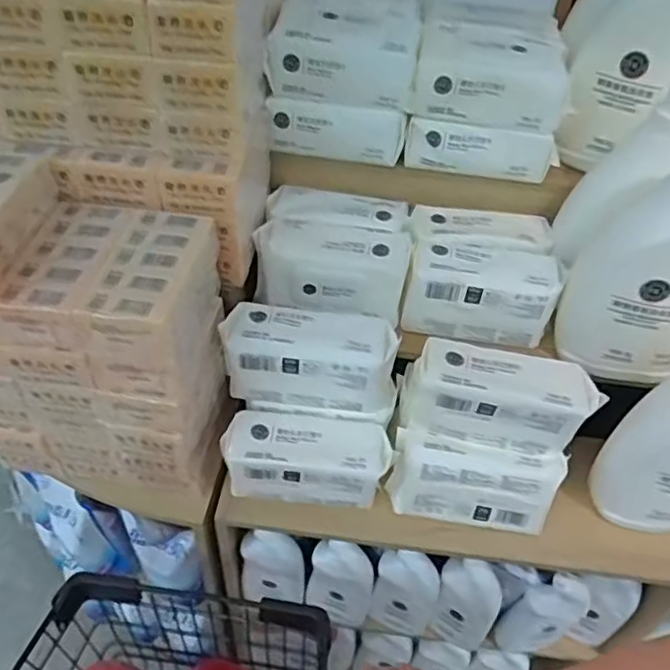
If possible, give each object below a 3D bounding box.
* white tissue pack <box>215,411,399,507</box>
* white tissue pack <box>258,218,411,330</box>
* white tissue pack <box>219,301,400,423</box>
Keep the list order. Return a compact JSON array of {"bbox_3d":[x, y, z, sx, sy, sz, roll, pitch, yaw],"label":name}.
[{"bbox_3d":[-0.032,0.150,0.752,0.196,0.083,0.082,8,45,1],"label":"white tissue pack"},{"bbox_3d":[-0.004,-0.087,0.801,0.198,0.089,0.084,9,45,2],"label":"white tissue pack"},{"bbox_3d":[-0.026,0.034,0.739,0.216,0.109,0.075,11,46,3],"label":"white tissue pack"}]

